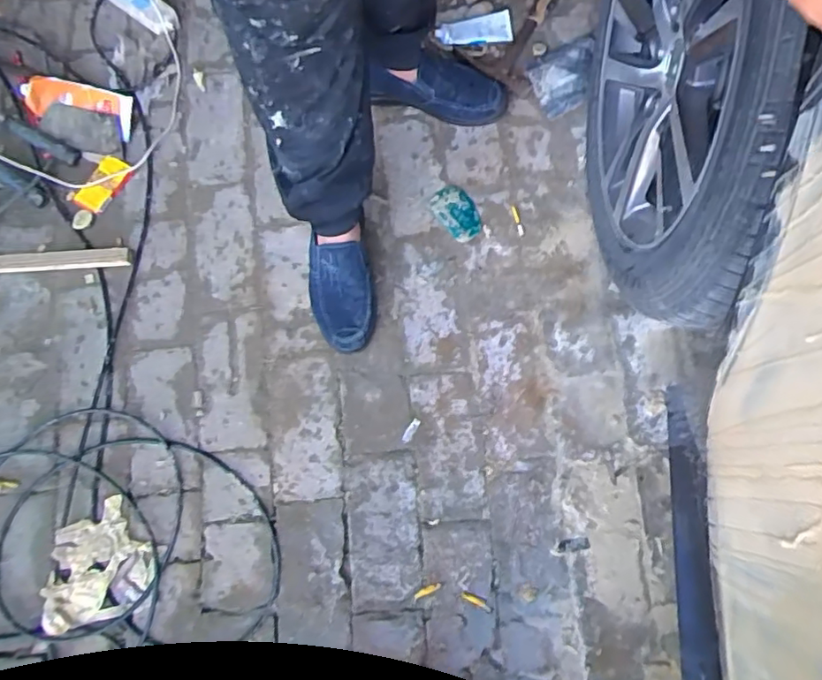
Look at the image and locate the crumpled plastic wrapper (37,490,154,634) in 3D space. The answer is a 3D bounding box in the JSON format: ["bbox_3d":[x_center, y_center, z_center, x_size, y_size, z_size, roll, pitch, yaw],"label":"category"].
[{"bbox_3d":[-0.479,0.342,0.884,0.164,0.031,0.156,-31,76,-2],"label":"crumpled plastic wrapper"}]

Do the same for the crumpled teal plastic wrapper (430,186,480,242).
[{"bbox_3d":[0.078,-0.218,1.012,0.068,0.010,0.101,-33,76,-2],"label":"crumpled teal plastic wrapper"}]

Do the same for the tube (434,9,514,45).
[{"bbox_3d":[0.116,-0.567,1.071,0.147,0.025,0.056,-16,75,-5],"label":"tube"}]

